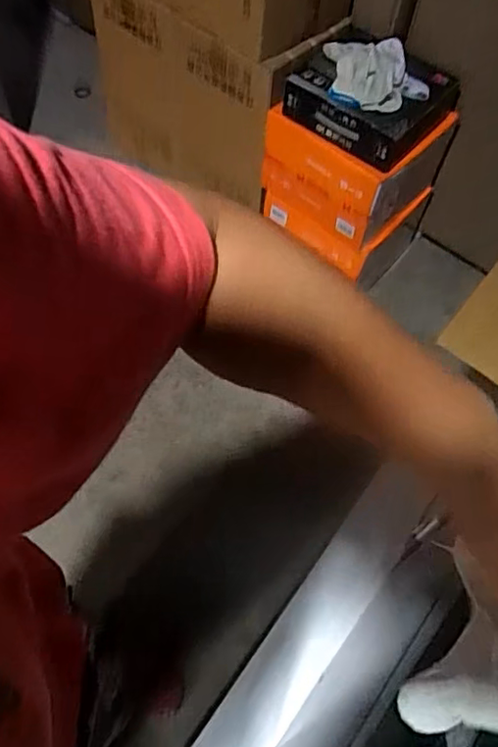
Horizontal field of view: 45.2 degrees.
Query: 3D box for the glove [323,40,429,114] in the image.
[{"bbox_3d":[0.301,-0.692,1.364,0.237,0.091,0.211,-2,59,-6],"label":"glove"}]

